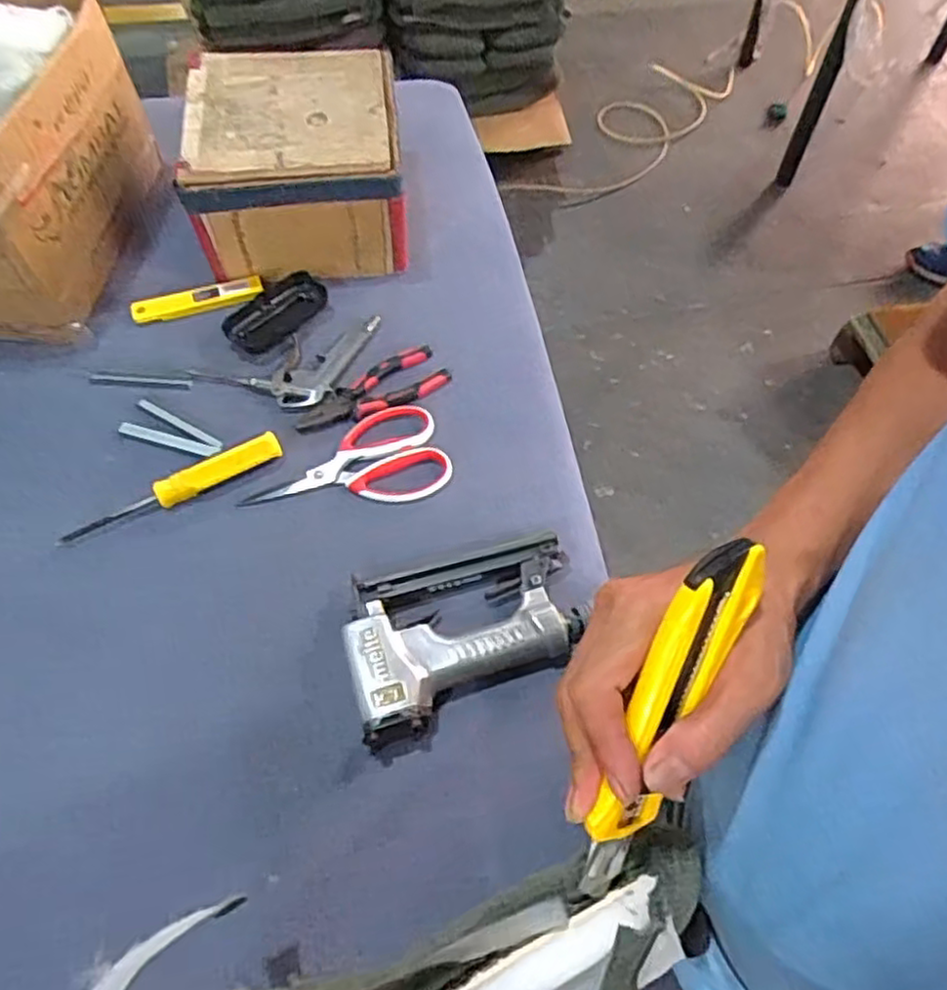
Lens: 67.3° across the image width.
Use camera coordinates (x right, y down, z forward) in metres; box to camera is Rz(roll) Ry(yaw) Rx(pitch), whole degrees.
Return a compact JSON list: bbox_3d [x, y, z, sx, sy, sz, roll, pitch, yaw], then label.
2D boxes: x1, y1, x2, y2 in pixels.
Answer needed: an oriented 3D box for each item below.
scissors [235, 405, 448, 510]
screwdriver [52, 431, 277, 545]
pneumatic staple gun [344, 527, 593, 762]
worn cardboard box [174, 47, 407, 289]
[{"bbox_3d":[-0.115,-0.023,0.650,0.180,0.007,0.097,-19,63,-10],"label":"scissors"},{"bbox_3d":[-0.270,-0.007,0.634,0.200,0.026,0.024,-25,64,-14],"label":"screwdriver"},{"bbox_3d":[-0.004,0.109,0.561,0.185,0.040,0.134,-14,62,-8],"label":"pneumatic staple gun"},{"bbox_3d":[-0.184,-0.353,0.768,0.206,0.130,0.208,-5,61,-3],"label":"worn cardboard box"}]

